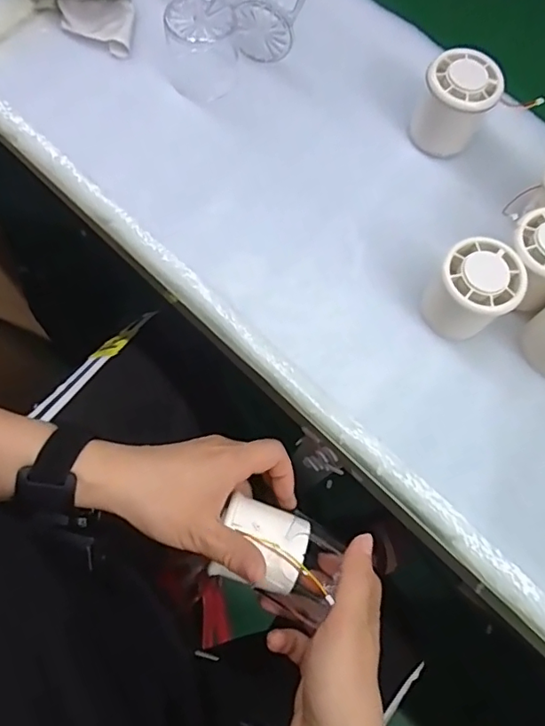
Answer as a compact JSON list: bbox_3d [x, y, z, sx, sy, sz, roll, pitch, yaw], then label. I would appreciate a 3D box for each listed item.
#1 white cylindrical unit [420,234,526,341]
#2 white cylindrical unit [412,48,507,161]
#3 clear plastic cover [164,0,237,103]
[{"bbox_3d":[0.134,-0.046,0.372,0.064,0.057,0.054,-39,78,-15],"label":"white cylindrical unit"},{"bbox_3d":[0.144,-0.203,0.424,0.052,0.061,0.050,1,71,-4],"label":"white cylindrical unit"},{"bbox_3d":[-0.057,-0.253,0.432,0.057,0.055,0.059,-4,71,-6],"label":"clear plastic cover"}]

